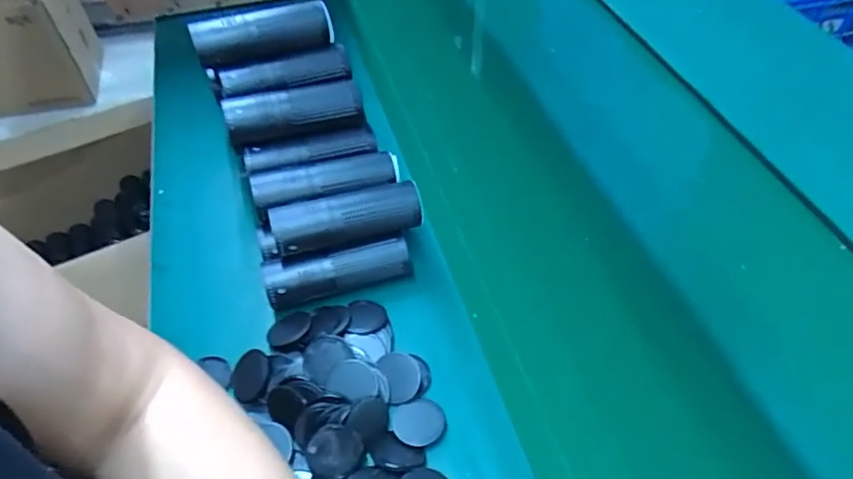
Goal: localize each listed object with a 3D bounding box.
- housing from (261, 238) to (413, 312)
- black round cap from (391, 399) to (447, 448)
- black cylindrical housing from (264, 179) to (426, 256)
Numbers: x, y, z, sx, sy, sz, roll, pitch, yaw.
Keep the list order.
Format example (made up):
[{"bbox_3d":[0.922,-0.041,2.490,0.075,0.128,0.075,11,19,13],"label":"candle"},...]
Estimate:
[{"bbox_3d":[-0.097,0.039,0.625,0.163,0.047,0.040,-10,51,-9],"label":"housing"},{"bbox_3d":[-0.007,0.177,0.537,0.050,0.009,0.049,0,50,0],"label":"black round cap"},{"bbox_3d":[-0.087,-0.027,0.607,0.163,0.043,0.051,-15,52,-12],"label":"black cylindrical housing"}]

